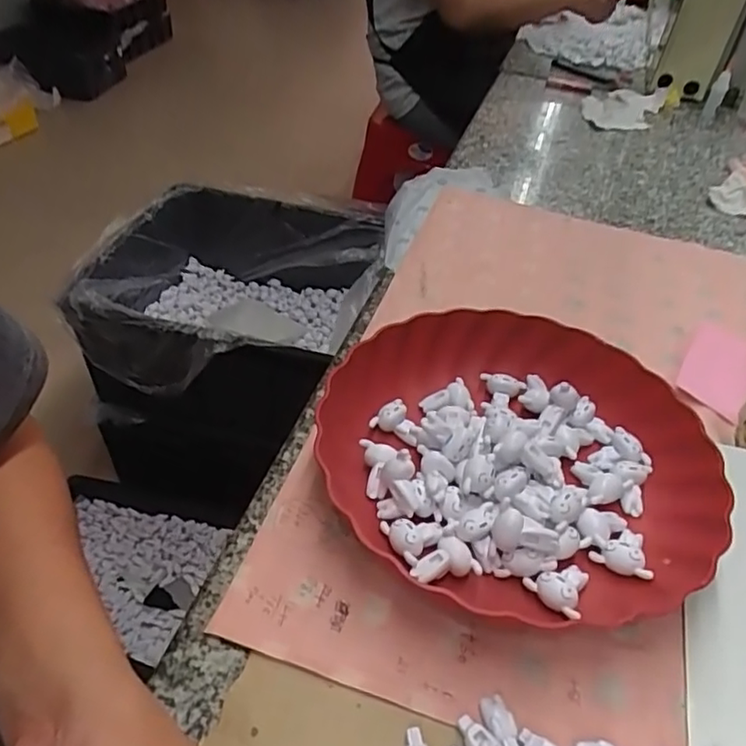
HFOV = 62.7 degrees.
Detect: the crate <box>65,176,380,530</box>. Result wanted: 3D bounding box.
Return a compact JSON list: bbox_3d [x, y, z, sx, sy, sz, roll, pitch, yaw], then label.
[{"bbox_3d":[-0.258,-0.060,1.173,0.468,0.381,0.526,10,43,4],"label":"crate"}]

